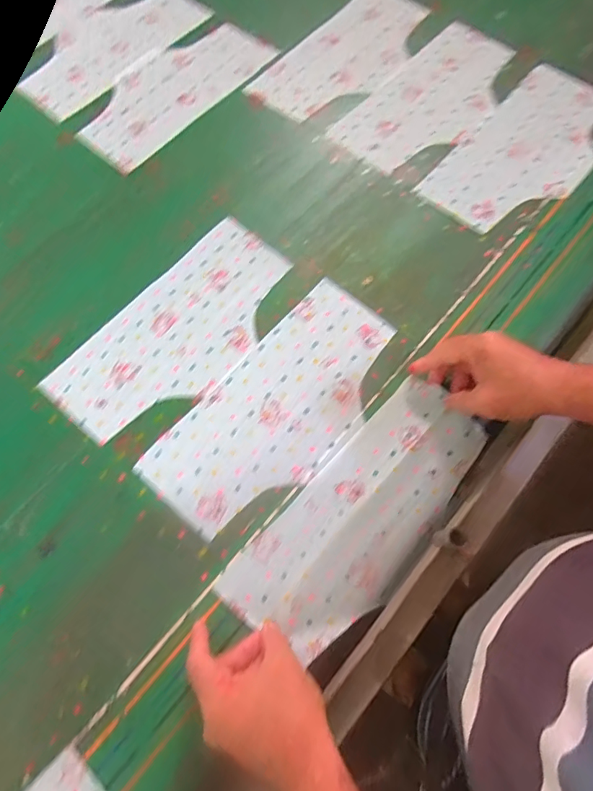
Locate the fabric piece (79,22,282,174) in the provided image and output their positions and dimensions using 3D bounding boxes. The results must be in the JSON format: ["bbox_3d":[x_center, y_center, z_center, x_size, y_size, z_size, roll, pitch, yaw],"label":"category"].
[{"bbox_3d":[-0.194,-0.480,0.754,0.156,0.012,0.323,34,74,15],"label":"fabric piece"}]

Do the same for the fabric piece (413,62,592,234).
[{"bbox_3d":[0.327,-0.347,0.683,0.163,0.009,0.317,39,75,16],"label":"fabric piece"}]

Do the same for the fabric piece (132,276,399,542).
[{"bbox_3d":[-0.014,0.012,0.560,0.156,0.006,0.324,39,75,16],"label":"fabric piece"}]

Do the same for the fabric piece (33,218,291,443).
[{"bbox_3d":[-0.139,-0.078,0.598,0.161,0.005,0.321,38,75,17],"label":"fabric piece"}]

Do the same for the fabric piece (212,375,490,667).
[{"bbox_3d":[0.075,0.126,0.517,0.134,0.015,0.312,42,77,11],"label":"fabric piece"}]

